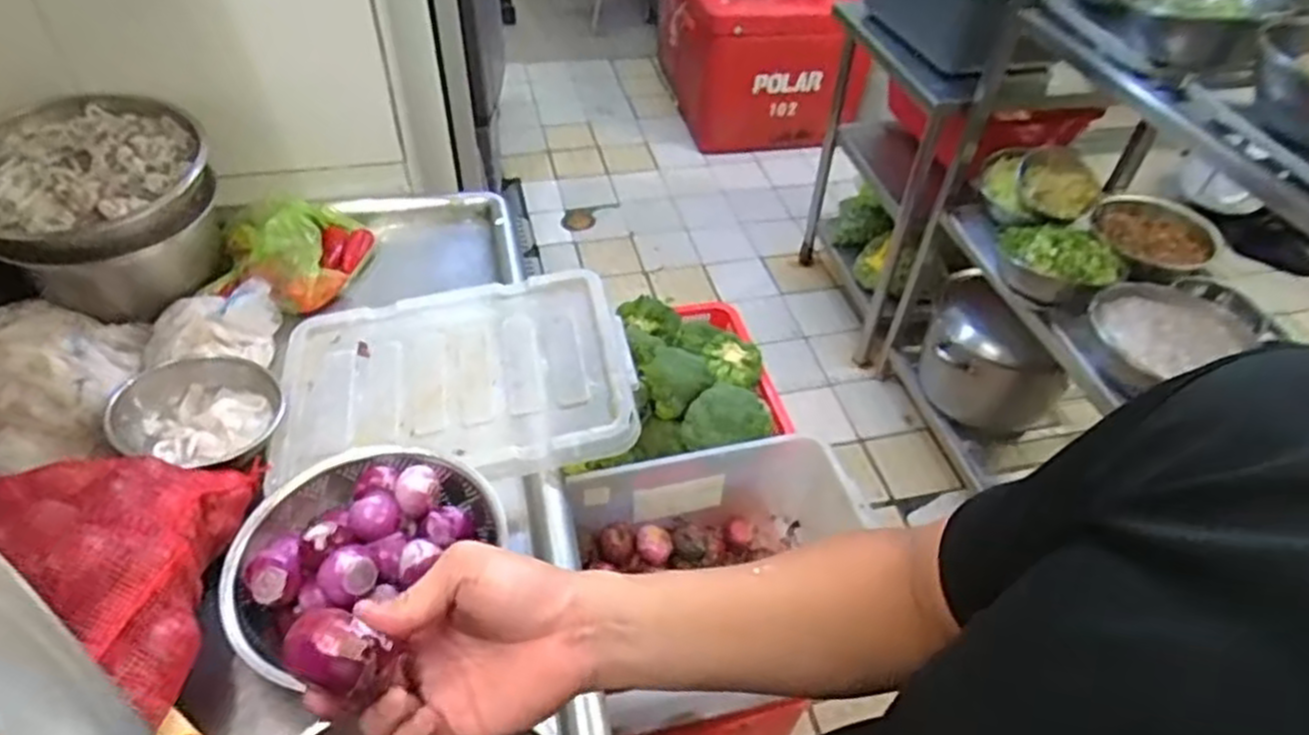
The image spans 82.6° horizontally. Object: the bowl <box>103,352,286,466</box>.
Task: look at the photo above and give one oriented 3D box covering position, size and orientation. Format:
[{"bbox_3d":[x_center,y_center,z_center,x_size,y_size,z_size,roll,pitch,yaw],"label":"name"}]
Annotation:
[{"bbox_3d":[-0.512,0.034,0.842,0.148,0.075,0.140,2,45,-2],"label":"bowl"}]

